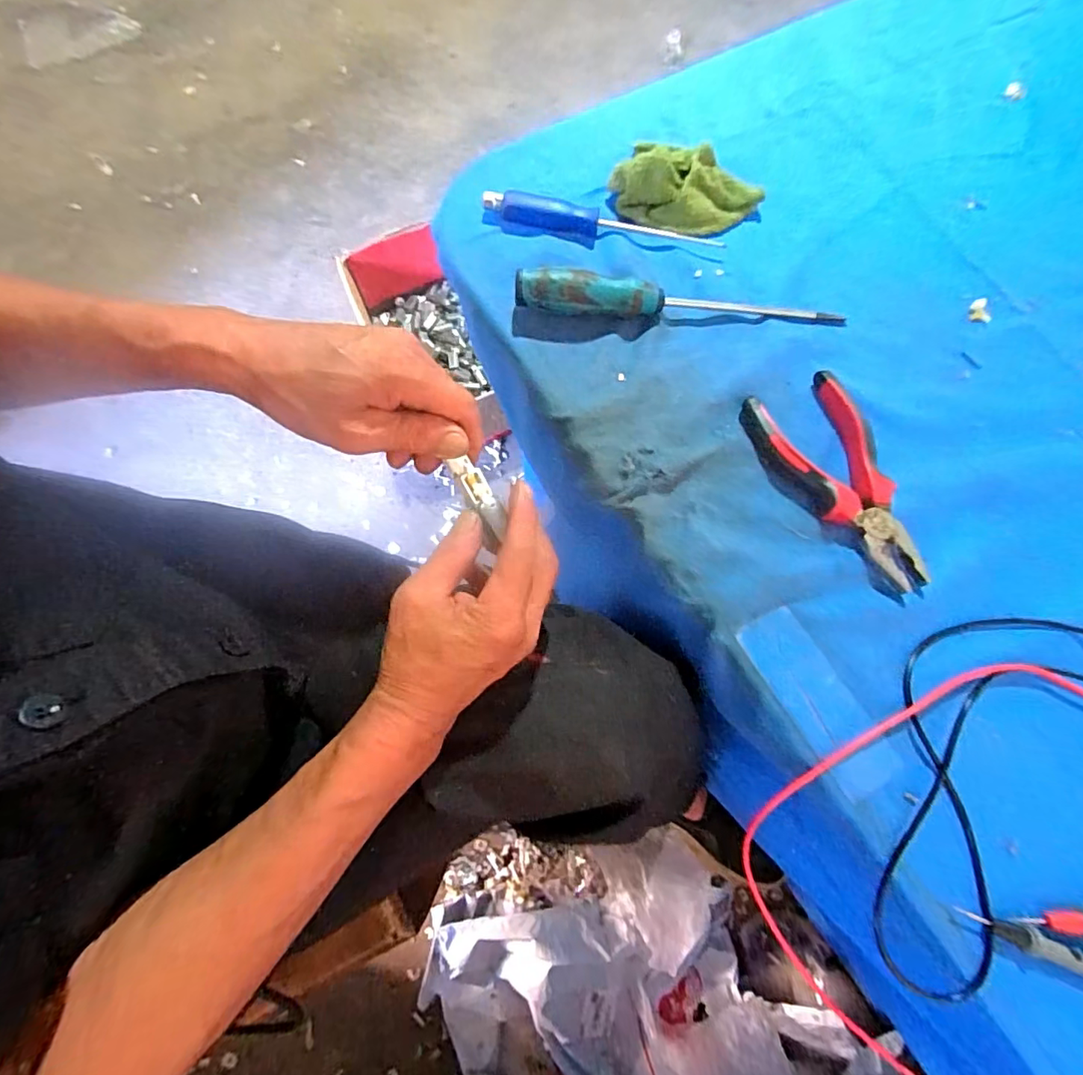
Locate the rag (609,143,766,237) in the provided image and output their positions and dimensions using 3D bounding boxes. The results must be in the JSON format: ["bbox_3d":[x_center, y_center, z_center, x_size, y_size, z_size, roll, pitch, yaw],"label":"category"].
[{"bbox_3d":[0.116,-0.281,0.426,0.114,0.035,0.072,25,73,6],"label":"rag"}]

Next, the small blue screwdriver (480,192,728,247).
[{"bbox_3d":[0.048,-0.249,0.422,0.188,0.015,0.020,11,72,1],"label":"small blue screwdriver"}]

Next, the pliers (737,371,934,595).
[{"bbox_3d":[0.203,-0.037,0.361,0.074,0.017,0.153,-22,74,-9],"label":"pliers"}]

